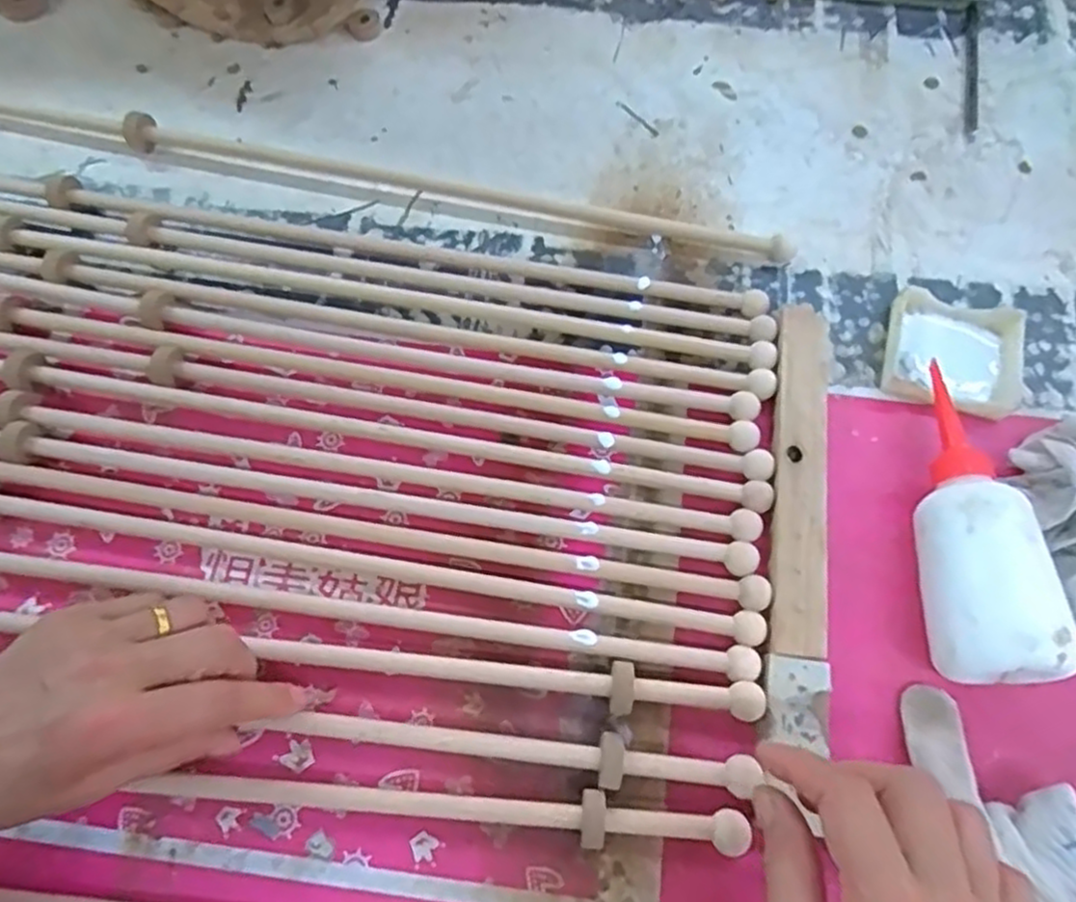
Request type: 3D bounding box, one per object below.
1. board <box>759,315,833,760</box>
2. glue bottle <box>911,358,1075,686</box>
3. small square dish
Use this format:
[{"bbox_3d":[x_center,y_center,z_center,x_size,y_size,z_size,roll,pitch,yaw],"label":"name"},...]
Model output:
[{"bbox_3d":[0.146,0.031,0.401,0.032,0.020,0.248,8,69,2],"label":"board"},{"bbox_3d":[0.225,0.032,0.383,0.055,0.063,0.175,-2,69,-1],"label":"glue bottle"},{"bbox_3d":[0.260,-0.059,0.445,0.078,0.018,0.072,14,70,5],"label":"small square dish"}]

